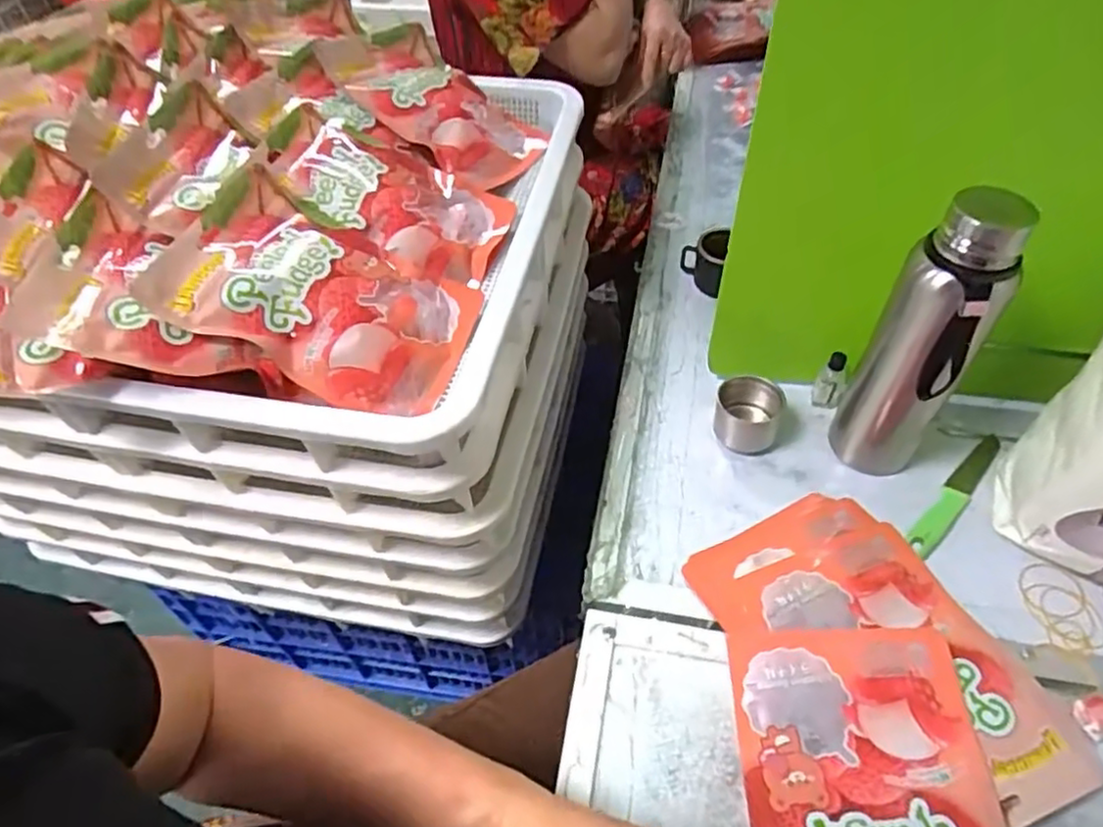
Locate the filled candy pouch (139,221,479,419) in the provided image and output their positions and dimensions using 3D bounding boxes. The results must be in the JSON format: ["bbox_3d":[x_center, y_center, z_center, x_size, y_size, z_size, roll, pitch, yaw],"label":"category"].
[{"bbox_3d":[-0.177,-0.079,0.505,0.222,0.030,0.136,15,62,-16],"label":"filled candy pouch"}]

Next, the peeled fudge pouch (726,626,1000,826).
[{"bbox_3d":[0.210,0.254,0.445,0.154,0.034,0.218,0,50,2],"label":"peeled fudge pouch"}]

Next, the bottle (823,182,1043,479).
[{"bbox_3d":[0.302,-0.053,0.548,0.080,0.263,0.077,31,58,25],"label":"bottle"}]

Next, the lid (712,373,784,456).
[{"bbox_3d":[0.192,0.003,0.654,0.059,0.049,0.058,-1,50,1],"label":"lid"}]

